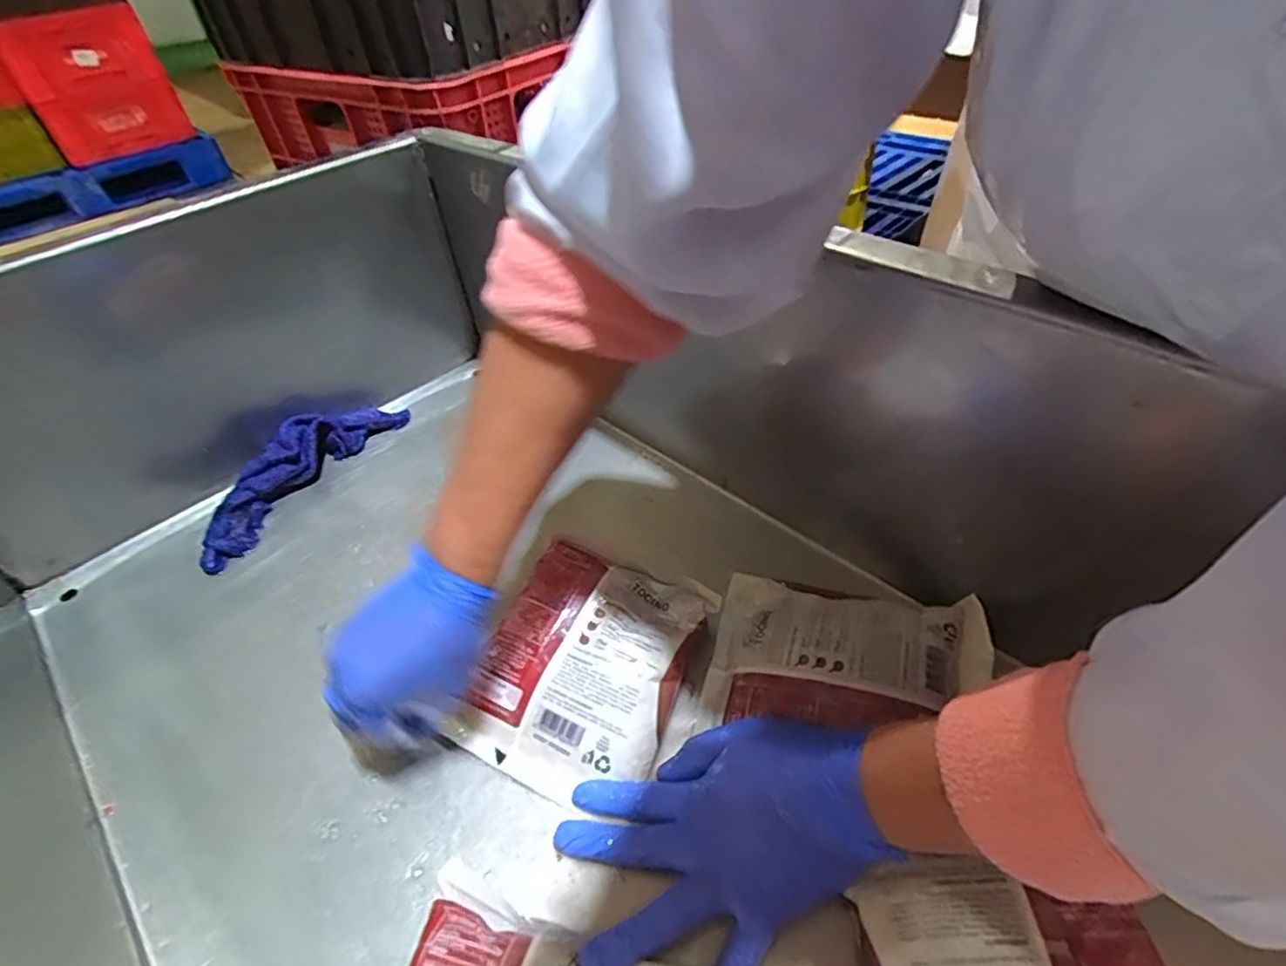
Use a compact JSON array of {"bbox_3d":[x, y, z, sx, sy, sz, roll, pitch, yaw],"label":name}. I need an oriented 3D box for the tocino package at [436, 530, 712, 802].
[{"bbox_3d":[-0.040,0.118,0.422,0.129,0.019,0.157,20,61,16],"label":"tocino package"}]

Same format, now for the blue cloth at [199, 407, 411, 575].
[{"bbox_3d":[-0.321,-0.017,0.587,0.059,0.044,0.220,18,47,22],"label":"blue cloth"}]

